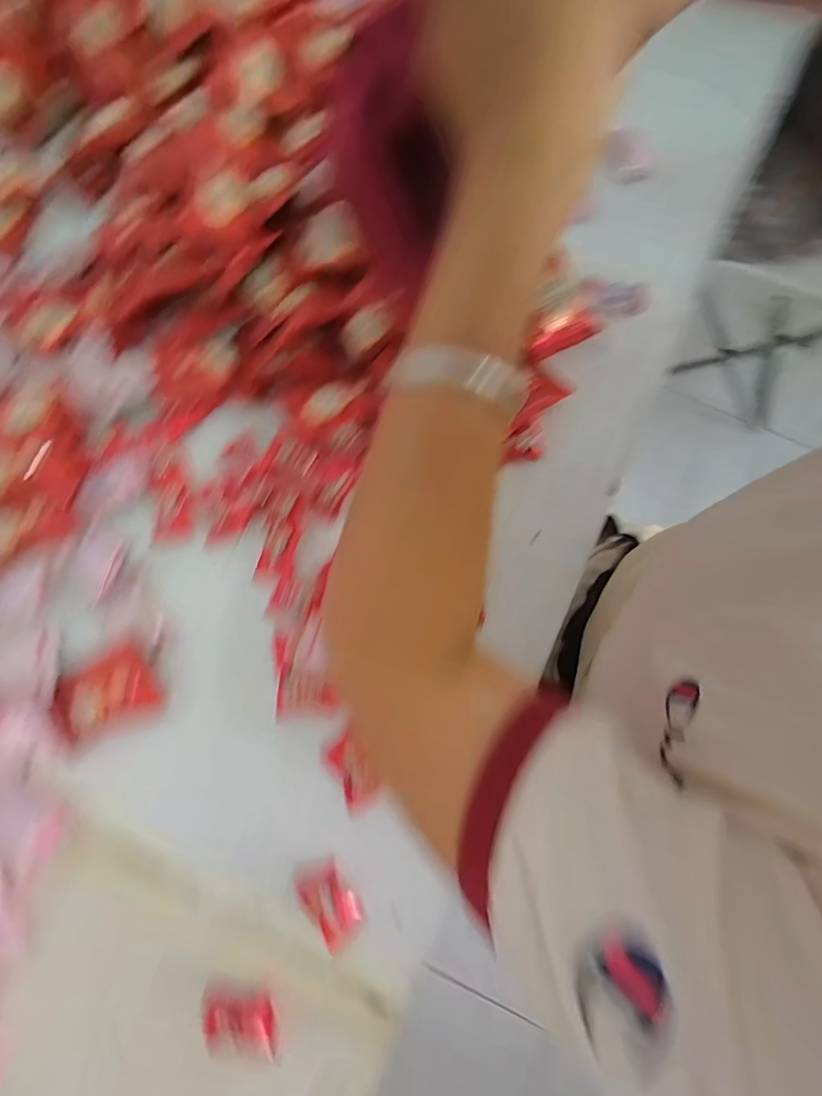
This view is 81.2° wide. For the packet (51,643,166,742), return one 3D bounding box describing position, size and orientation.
[{"bbox_3d":[-0.200,0.096,0.310,0.064,0.011,0.047,-28,82,-5],"label":"packet"}]

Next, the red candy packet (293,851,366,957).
[{"bbox_3d":[-0.051,0.220,0.297,0.024,0.011,0.045,-37,83,-6],"label":"red candy packet"}]

